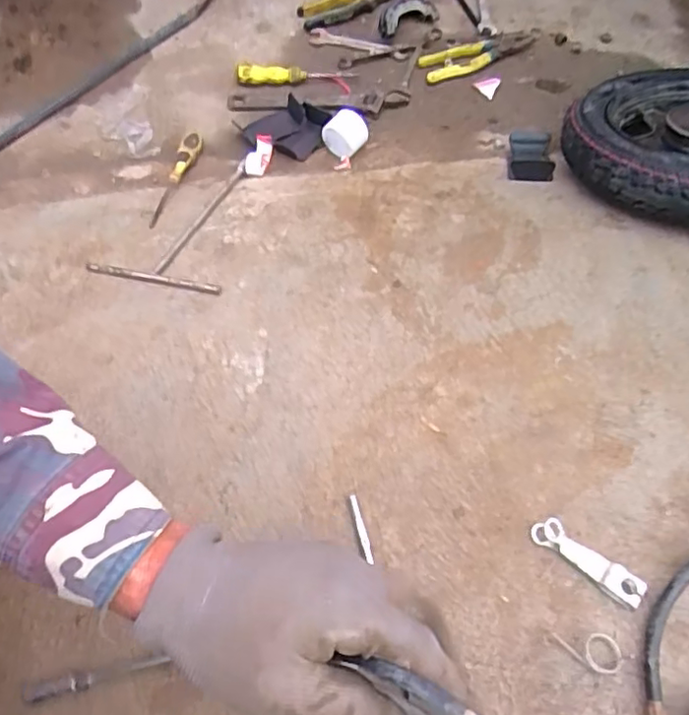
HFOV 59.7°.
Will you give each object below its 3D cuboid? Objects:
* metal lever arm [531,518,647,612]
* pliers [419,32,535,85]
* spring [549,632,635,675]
[{"bbox_3d":[0.202,0.171,0.502,0.093,0.017,0.027,35,71,18],"label":"metal lever arm"},{"bbox_3d":[0.219,-0.492,0.979,0.190,0.016,0.059,-14,64,-3],"label":"pliers"},{"bbox_3d":[0.191,0.227,0.461,0.056,0.012,0.028,-1,64,3],"label":"spring"}]

